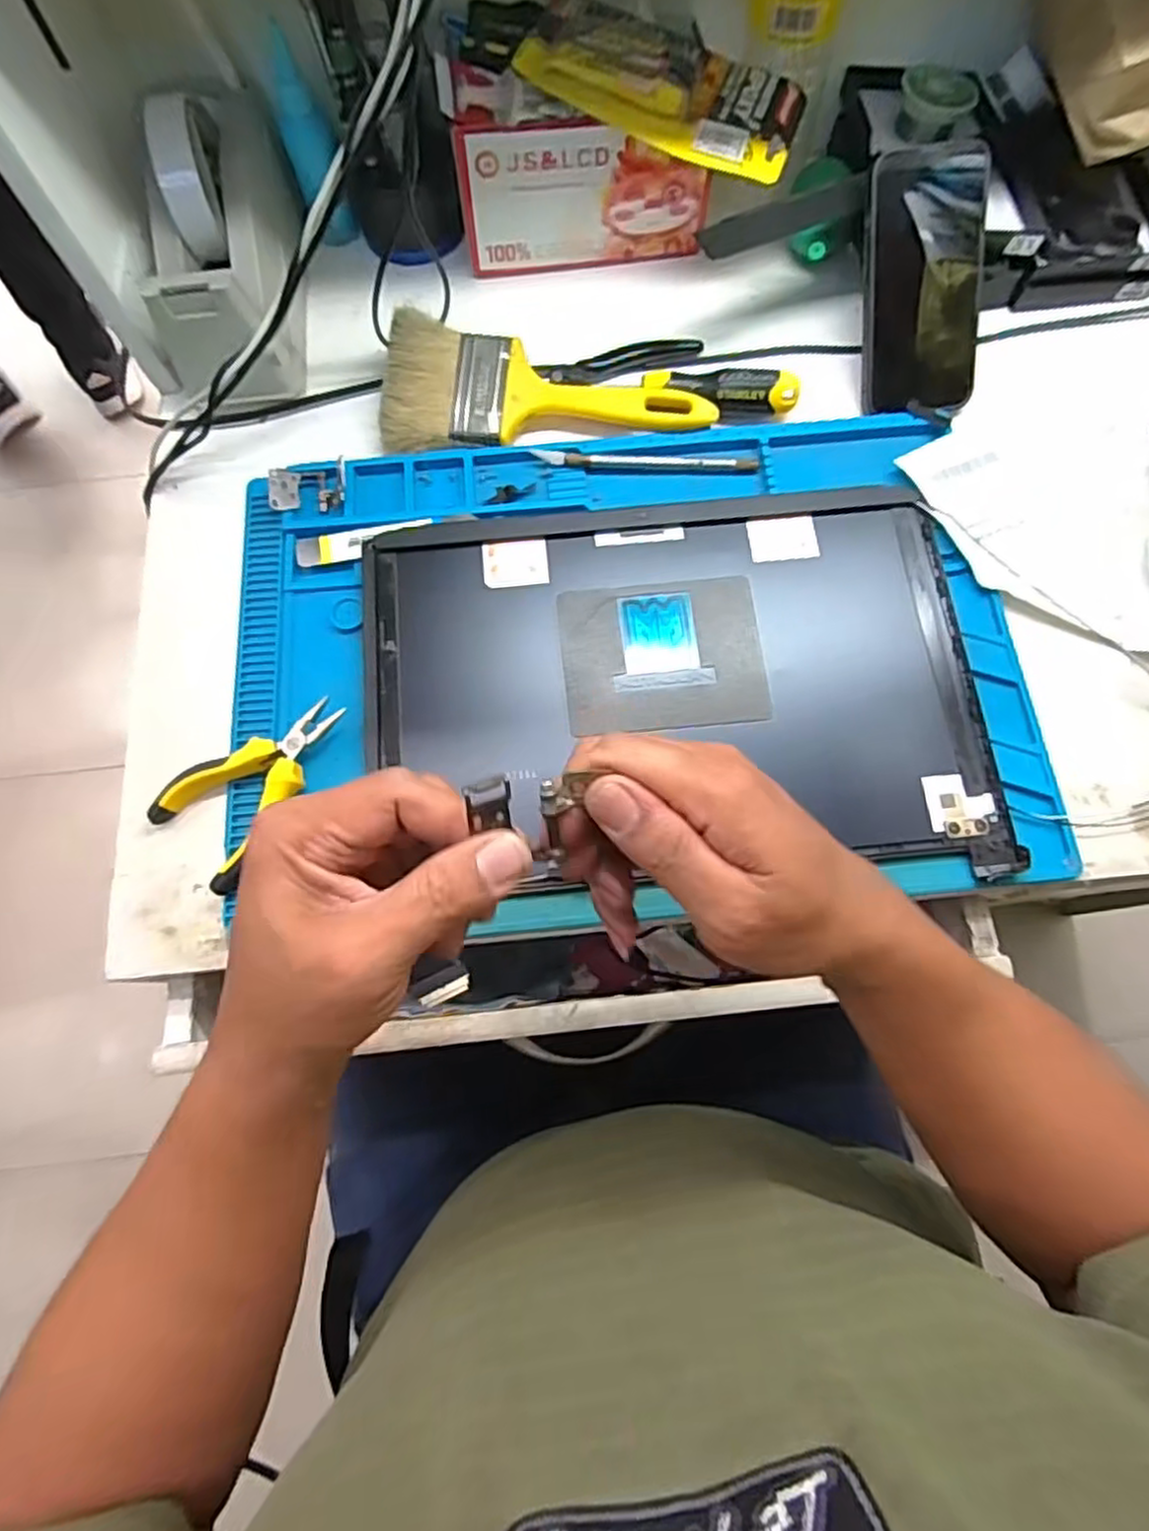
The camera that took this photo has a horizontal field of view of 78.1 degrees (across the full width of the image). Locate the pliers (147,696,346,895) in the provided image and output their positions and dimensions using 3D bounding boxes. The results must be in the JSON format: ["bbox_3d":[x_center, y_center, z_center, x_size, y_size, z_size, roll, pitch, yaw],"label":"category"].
[{"bbox_3d":[-0.182,0.006,0.402,0.069,0.014,0.116,38,78,12],"label":"pliers"}]

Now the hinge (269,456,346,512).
[{"bbox_3d":[-0.174,-0.183,0.462,0.049,0.025,0.023,-10,73,-15],"label":"hinge"}]

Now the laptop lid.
[{"bbox_3d":[0.056,-0.056,0.425,0.356,0.008,0.227,-3,73,0],"label":"laptop lid"}]

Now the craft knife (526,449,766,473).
[{"bbox_3d":[0.048,-0.204,0.471,0.147,0.007,0.009,2,73,2],"label":"craft knife"}]

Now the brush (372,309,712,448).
[{"bbox_3d":[-0.019,-0.259,0.473,0.215,0.014,0.084,-1,89,-2],"label":"brush"}]

